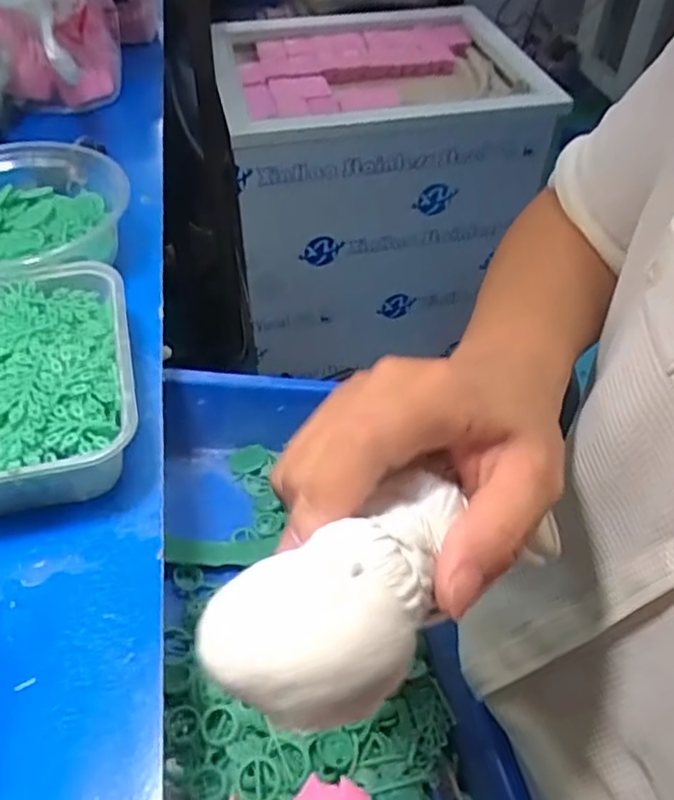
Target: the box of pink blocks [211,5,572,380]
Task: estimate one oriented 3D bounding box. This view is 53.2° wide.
[{"bbox_3d":[0.050,-0.367,1.220,0.483,0.482,0.406,-11,48,-11],"label":"box of pink blocks"}]

